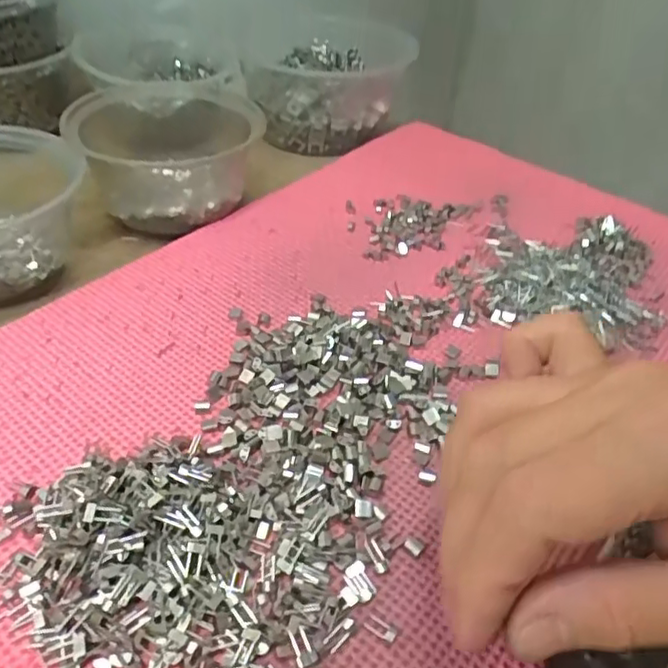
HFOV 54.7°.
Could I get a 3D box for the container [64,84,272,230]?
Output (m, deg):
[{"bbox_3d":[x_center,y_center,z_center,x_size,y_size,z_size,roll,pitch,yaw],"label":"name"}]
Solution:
[{"bbox_3d":[-0.105,-0.125,0.419,0.110,0.054,0.130,-1,40,-7],"label":"container"}]

